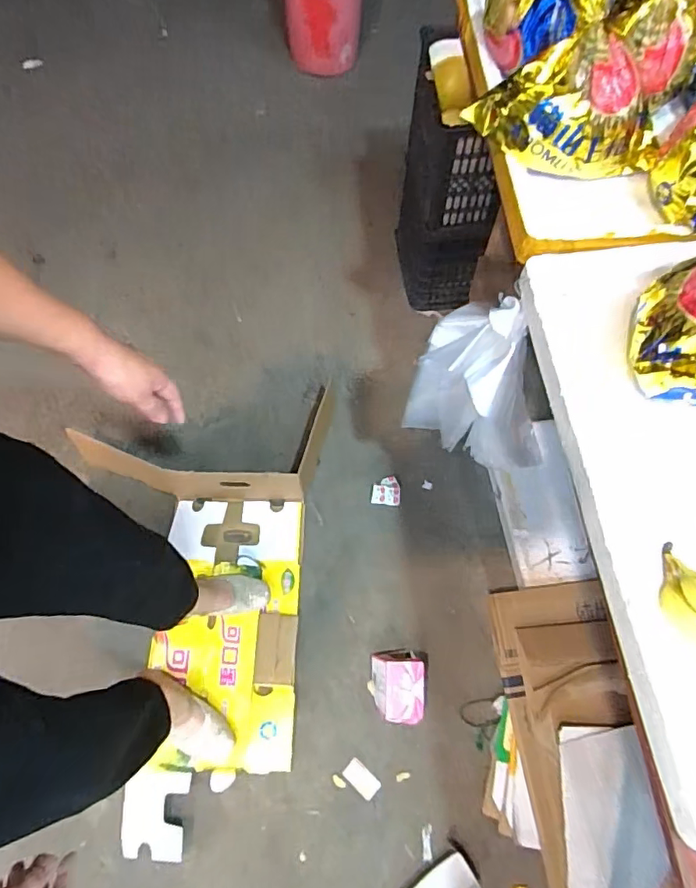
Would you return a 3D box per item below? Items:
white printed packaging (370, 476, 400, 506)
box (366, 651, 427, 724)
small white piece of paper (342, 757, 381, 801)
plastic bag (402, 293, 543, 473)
[{"bbox_3d":[0.097,0.118,1.334,0.070,0.014,0.074,4,65,3],"label":"white printed packaging"},{"bbox_3d":[0.105,0.514,1.121,0.116,0.104,0.139,5,69,5],"label":"box"},{"bbox_3d":[0.028,0.698,1.089,0.075,0.008,0.045,40,76,16],"label":"small white piece of paper"},{"bbox_3d":[0.209,-0.076,0.812,0.106,0.333,0.224,-42,72,-13],"label":"plastic bag"}]

